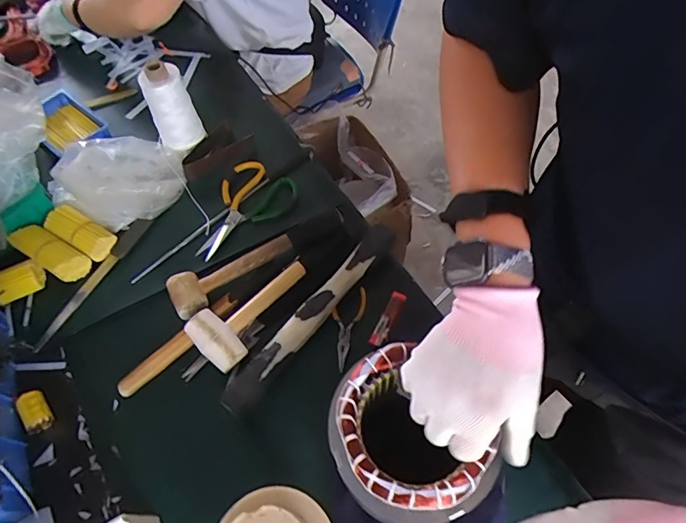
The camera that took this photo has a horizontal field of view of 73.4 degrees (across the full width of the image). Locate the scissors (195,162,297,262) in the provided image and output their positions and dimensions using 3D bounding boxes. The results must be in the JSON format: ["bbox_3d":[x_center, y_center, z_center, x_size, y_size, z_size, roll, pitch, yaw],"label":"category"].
[{"bbox_3d":[-0.163,-0.081,0.722,0.115,0.015,0.189,33,67,19],"label":"scissors"}]

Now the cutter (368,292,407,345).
[{"bbox_3d":[0.061,0.077,0.624,0.021,0.007,0.082,24,64,15],"label":"cutter"}]

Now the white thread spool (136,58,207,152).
[{"bbox_3d":[-0.261,-0.231,0.705,0.066,0.147,0.058,-25,61,-13],"label":"white thread spool"}]

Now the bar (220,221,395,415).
[{"bbox_3d":[-0.038,0.066,0.616,0.037,0.031,0.318,34,67,20],"label":"bar"}]

